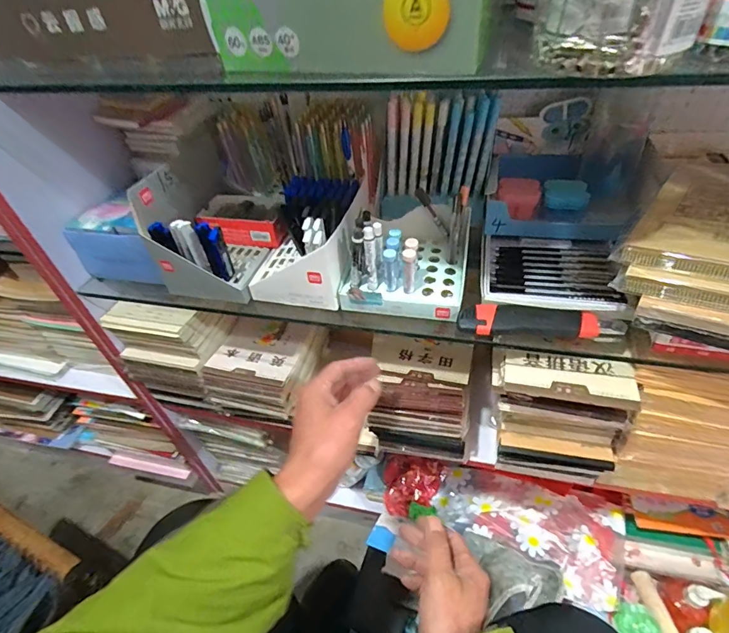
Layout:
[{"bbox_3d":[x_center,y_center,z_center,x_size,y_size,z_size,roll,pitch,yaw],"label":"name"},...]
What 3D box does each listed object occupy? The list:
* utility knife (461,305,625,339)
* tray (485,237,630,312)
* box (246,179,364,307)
[{"bbox_3d":[0.185,0.005,0.434,0.168,0.018,0.038,0,44,7],"label":"utility knife"},{"bbox_3d":[0.217,-0.055,0.489,0.145,0.014,0.134,7,46,14],"label":"tray"},{"bbox_3d":[-0.062,-0.101,0.522,0.133,0.087,0.168,5,45,12],"label":"box"}]

